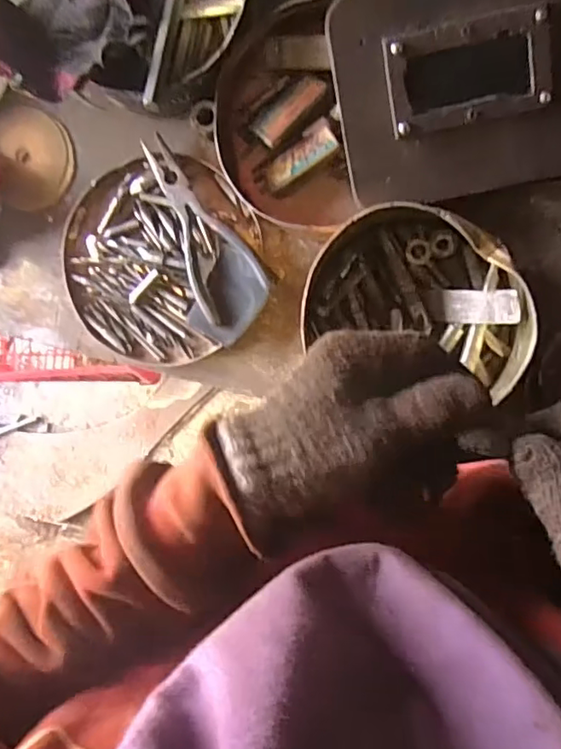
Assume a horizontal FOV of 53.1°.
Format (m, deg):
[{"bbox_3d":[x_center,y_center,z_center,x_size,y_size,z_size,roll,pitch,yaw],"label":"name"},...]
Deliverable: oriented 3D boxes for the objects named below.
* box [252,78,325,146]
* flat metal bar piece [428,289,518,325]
[{"bbox_3d":[0.007,-0.249,0.523,0.031,0.020,0.078,44,99,1],"label":"box"},{"bbox_3d":[0.167,-0.059,0.493,0.081,0.006,0.030,5,106,38],"label":"flat metal bar piece"}]

